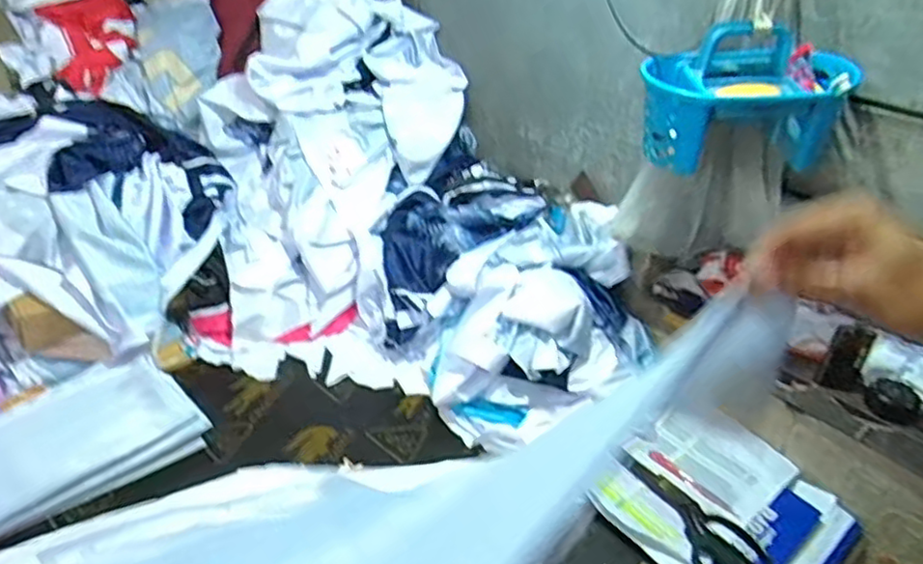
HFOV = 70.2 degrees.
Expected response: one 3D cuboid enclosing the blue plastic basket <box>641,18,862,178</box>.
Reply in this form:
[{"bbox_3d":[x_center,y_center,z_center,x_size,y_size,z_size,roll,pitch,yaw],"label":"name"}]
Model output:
[{"bbox_3d":[0.339,-0.217,0.805,0.231,0.156,0.153,16,34,18],"label":"blue plastic basket"}]

